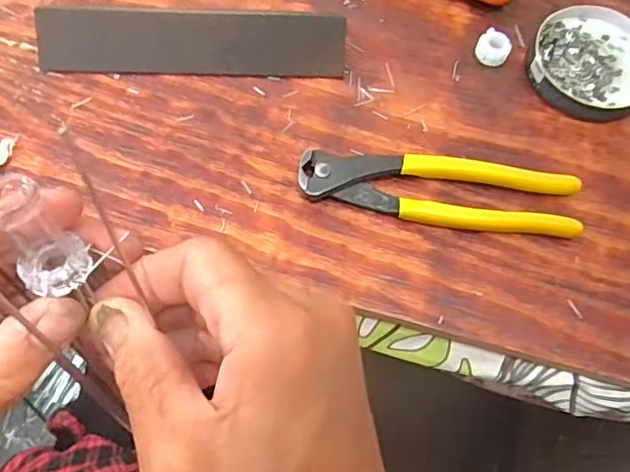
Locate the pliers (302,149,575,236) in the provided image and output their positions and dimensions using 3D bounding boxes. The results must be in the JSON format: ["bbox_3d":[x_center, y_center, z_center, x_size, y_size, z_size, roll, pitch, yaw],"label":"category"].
[{"bbox_3d":[0.073,-0.027,0.340,0.164,0.014,0.041,7,68,0],"label":"pliers"}]

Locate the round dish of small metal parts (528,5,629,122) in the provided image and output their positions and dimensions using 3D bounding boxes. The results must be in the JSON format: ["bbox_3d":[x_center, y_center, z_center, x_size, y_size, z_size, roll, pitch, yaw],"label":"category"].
[{"bbox_3d":[0.185,-0.116,0.378,0.080,0.014,0.082,16,68,3],"label":"round dish of small metal parts"}]

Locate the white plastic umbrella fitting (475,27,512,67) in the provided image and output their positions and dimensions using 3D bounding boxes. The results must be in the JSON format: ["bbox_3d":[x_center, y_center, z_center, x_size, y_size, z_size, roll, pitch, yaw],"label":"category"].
[{"bbox_3d":[0.119,-0.124,0.379,0.022,0.012,0.019,28,69,8],"label":"white plastic umbrella fitting"}]

